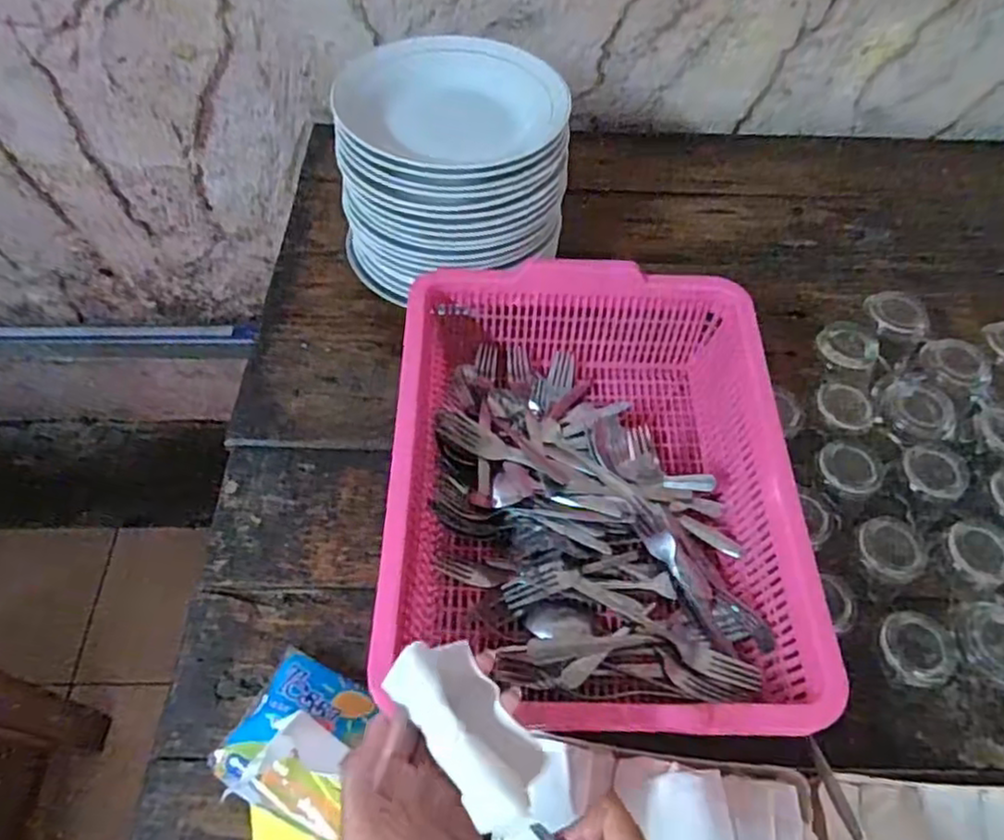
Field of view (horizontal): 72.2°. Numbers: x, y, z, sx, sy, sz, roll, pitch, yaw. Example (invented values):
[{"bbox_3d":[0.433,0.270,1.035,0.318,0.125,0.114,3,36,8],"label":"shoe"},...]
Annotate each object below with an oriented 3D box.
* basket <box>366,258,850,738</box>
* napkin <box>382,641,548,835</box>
[{"bbox_3d":[0.068,0.059,0.592,0.305,0.134,0.397,1,57,-1],"label":"basket"},{"bbox_3d":[-0.016,0.151,0.342,0.042,0.013,0.093,-37,83,-23],"label":"napkin"}]

